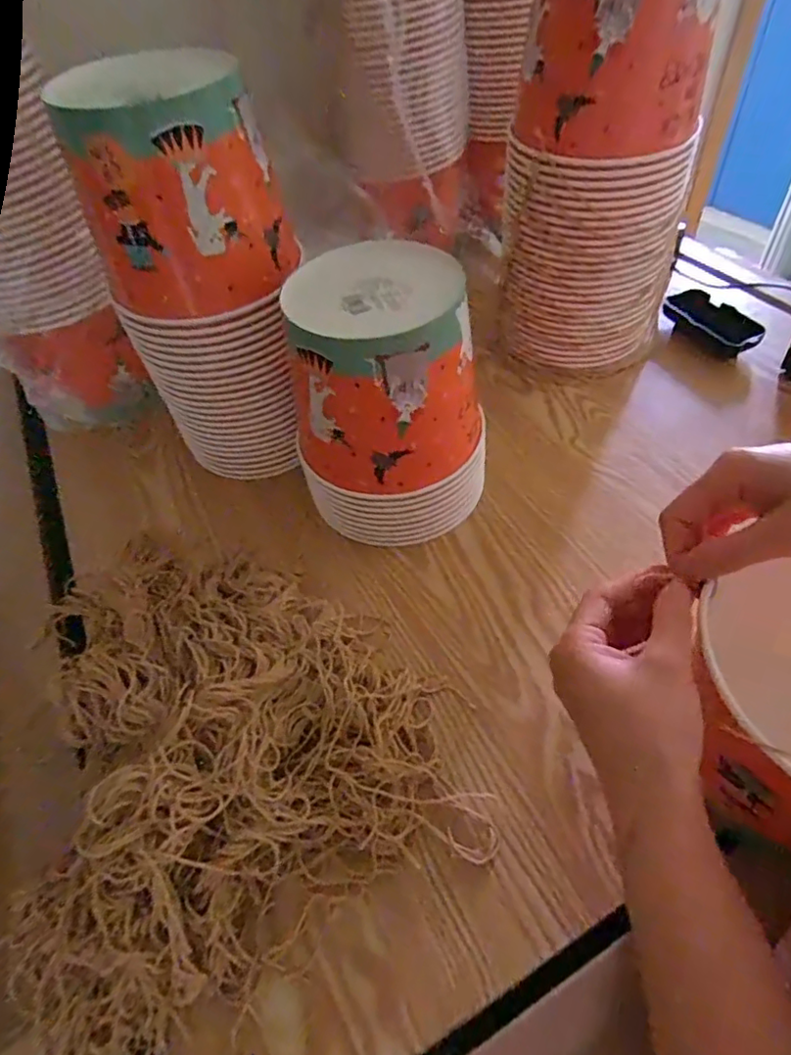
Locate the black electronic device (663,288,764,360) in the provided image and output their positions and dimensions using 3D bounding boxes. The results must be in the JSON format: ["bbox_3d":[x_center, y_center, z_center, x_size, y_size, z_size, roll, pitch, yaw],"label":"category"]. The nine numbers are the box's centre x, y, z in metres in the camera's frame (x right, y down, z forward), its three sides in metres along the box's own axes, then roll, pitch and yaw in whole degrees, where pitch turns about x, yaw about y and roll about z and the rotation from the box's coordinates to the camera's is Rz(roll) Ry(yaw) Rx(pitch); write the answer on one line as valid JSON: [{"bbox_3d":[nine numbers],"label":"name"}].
[{"bbox_3d":[0.343,-0.219,0.611,0.059,0.025,0.104,-29,55,-16],"label":"black electronic device"}]

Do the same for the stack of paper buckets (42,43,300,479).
[{"bbox_3d":[-0.146,-0.191,0.463,0.148,0.293,0.116,-25,54,-13],"label":"stack of paper buckets"}]

